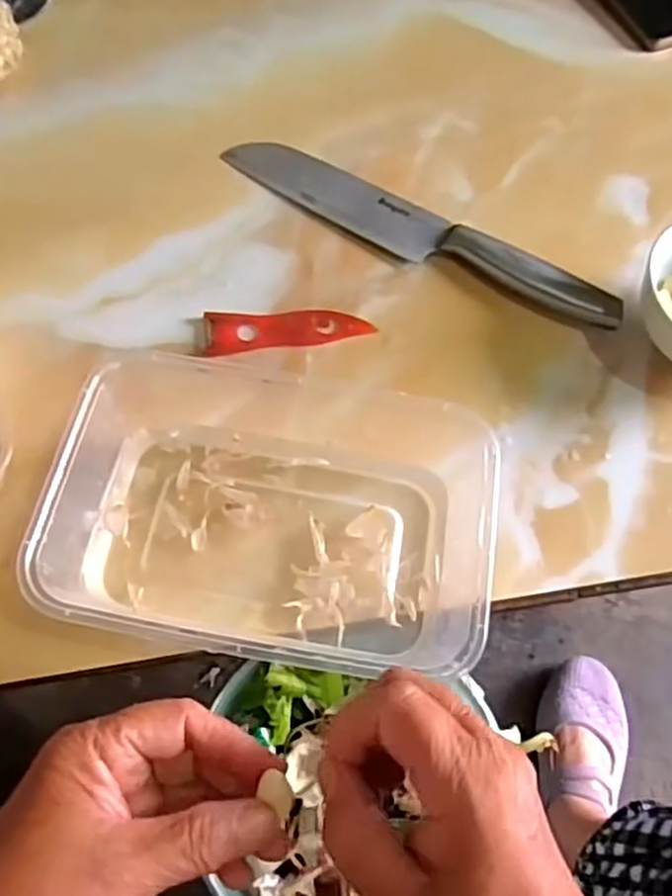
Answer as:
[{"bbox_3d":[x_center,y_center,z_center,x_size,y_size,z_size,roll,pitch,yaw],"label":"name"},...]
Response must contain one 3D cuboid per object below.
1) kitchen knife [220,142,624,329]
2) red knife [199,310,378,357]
[{"bbox_3d":[0.053,-0.150,0.489,0.289,0.016,0.041,30,66,11],"label":"kitchen knife"},{"bbox_3d":[-0.033,-0.075,0.455,0.110,0.005,0.028,-5,64,-6],"label":"red knife"}]

